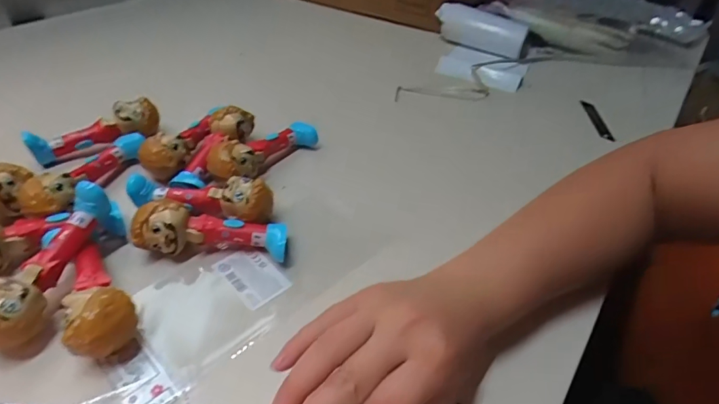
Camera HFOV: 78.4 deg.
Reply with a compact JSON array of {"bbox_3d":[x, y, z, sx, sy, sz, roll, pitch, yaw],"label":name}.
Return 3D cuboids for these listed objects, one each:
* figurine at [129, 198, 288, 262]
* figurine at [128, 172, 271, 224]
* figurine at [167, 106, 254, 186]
[{"bbox_3d":[-0.120,0.025,0.365,0.119,0.041,0.033,2,41,-3],"label":"figurine"},{"bbox_3d":[-0.139,-0.007,0.389,0.124,0.035,0.030,9,42,4],"label":"figurine"},{"bbox_3d":[-0.146,-0.055,0.441,0.042,0.035,0.112,11,42,7],"label":"figurine"}]

